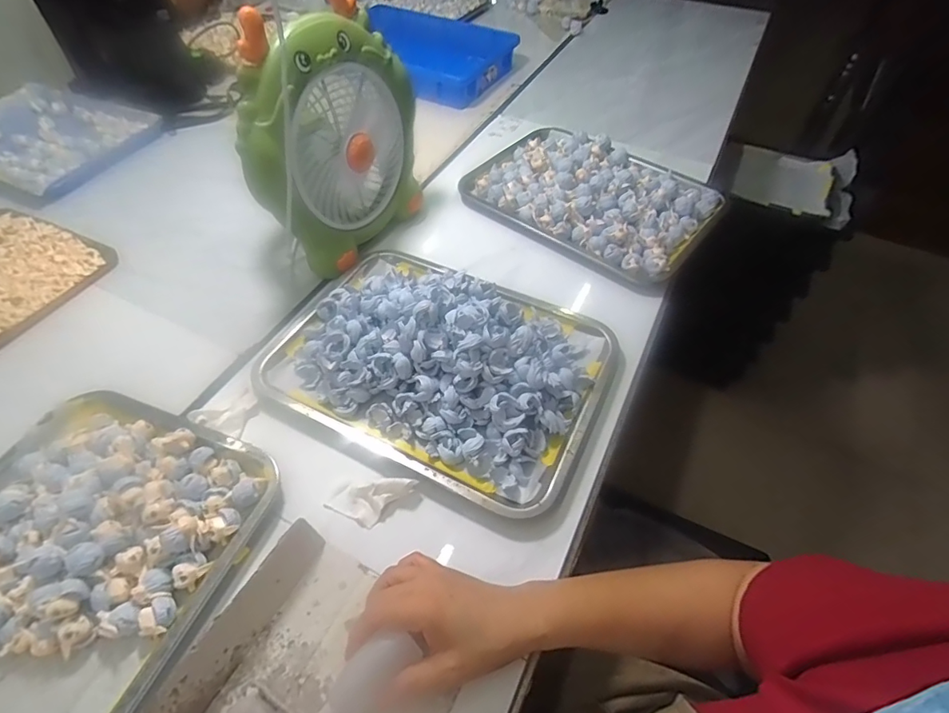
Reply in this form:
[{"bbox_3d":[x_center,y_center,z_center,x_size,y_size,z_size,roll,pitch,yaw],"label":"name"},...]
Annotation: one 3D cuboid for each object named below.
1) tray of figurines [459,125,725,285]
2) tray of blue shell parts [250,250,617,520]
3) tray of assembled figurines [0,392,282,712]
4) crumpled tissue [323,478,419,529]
[{"bbox_3d":[0.176,-0.245,0.731,0.347,0.057,0.259,33,58,23],"label":"tray of figurines"},{"bbox_3d":[-0.039,-0.011,0.521,0.351,0.079,0.258,22,55,16],"label":"tray of blue shell parts"},{"bbox_3d":[-0.352,0.190,0.373,0.267,0.040,0.354,17,54,12],"label":"tray of assembled figurines"},{"bbox_3d":[-0.095,0.133,0.438,0.082,0.016,0.038,-17,53,5],"label":"crumpled tissue"}]

